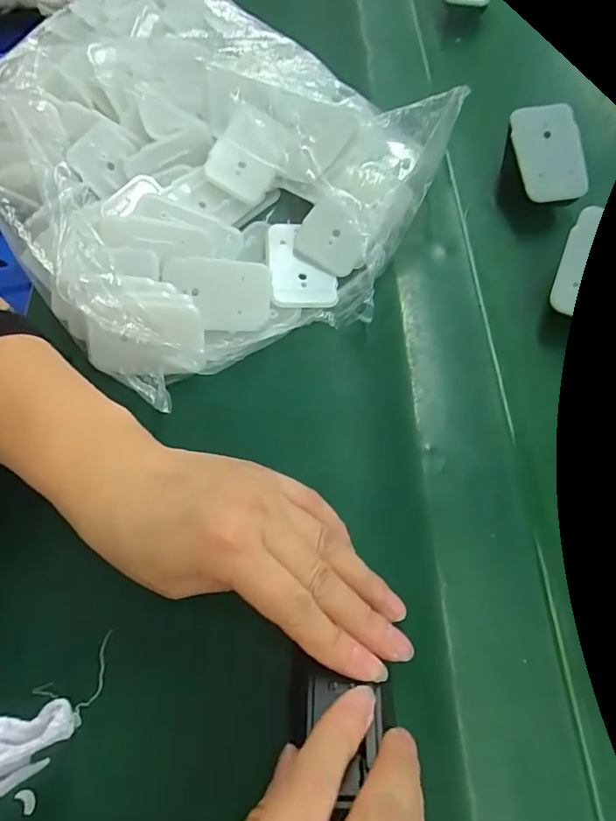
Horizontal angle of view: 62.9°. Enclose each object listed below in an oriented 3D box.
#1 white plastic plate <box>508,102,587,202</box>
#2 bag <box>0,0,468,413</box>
[{"bbox_3d":[0.155,-0.165,0.322,0.045,0.008,0.061,-10,86,-9],"label":"white plastic plate"},{"bbox_3d":[-0.088,-0.166,0.331,0.239,0.062,0.300,-40,71,-14],"label":"bag"}]

